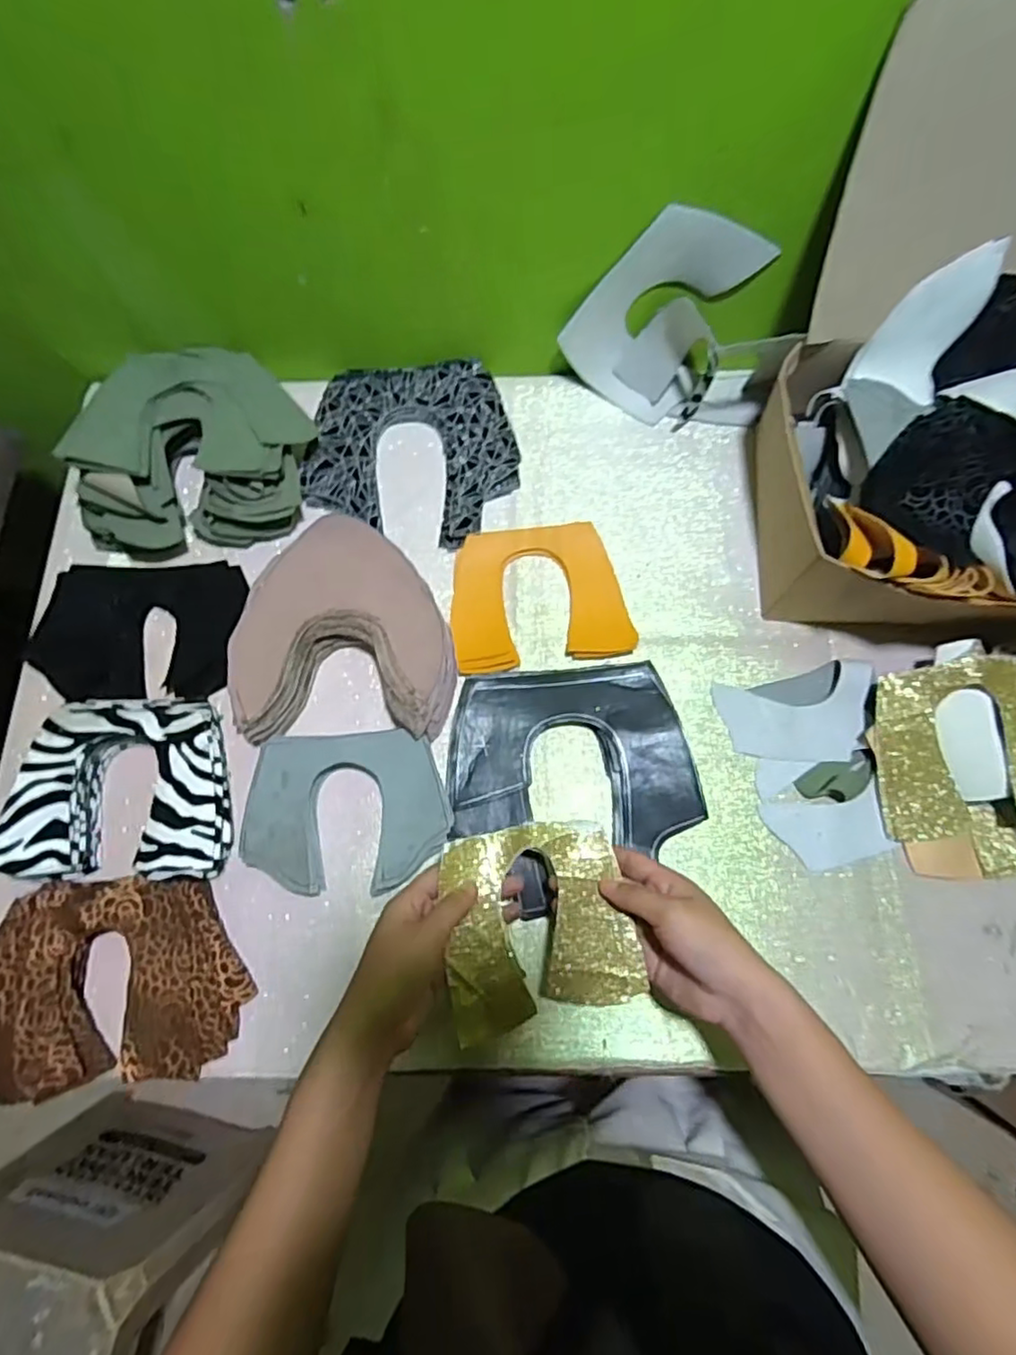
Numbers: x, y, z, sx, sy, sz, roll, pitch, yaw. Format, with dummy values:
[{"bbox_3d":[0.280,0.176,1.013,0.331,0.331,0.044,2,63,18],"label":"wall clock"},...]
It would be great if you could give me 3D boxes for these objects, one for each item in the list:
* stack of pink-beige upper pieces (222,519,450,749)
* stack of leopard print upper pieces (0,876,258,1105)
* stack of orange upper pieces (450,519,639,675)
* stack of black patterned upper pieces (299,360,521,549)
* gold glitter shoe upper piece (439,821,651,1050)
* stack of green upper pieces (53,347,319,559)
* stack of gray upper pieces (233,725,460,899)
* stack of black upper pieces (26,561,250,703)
[{"bbox_3d":[-0.133,-0.039,0.541,0.170,0.046,0.176,0,73,2],"label":"stack of pink-beige upper pieces"},{"bbox_3d":[-0.287,0.220,0.476,0.182,0.040,0.137,-7,73,-1],"label":"stack of leopard print upper pieces"},{"bbox_3d":[0.025,-0.070,0.562,0.149,0.016,0.120,-8,73,-1],"label":"stack of orange upper pieces"},{"bbox_3d":[-0.084,-0.216,0.608,0.187,0.022,0.174,11,73,5],"label":"stack of black patterned upper pieces"},{"bbox_3d":[0.018,0.166,0.444,0.124,0.030,0.125,-13,73,-2],"label":"gold glitter shoe upper piece"},{"bbox_3d":[-0.273,-0.205,0.577,0.179,0.082,0.180,-1,73,1],"label":"stack of green upper pieces"},{"bbox_3d":[-0.123,0.103,0.508,0.152,0.028,0.117,-5,73,0],"label":"stack of gray upper pieces"},{"bbox_3d":[-0.316,-0.043,0.559,0.158,0.031,0.125,0,73,2],"label":"stack of black upper pieces"}]

